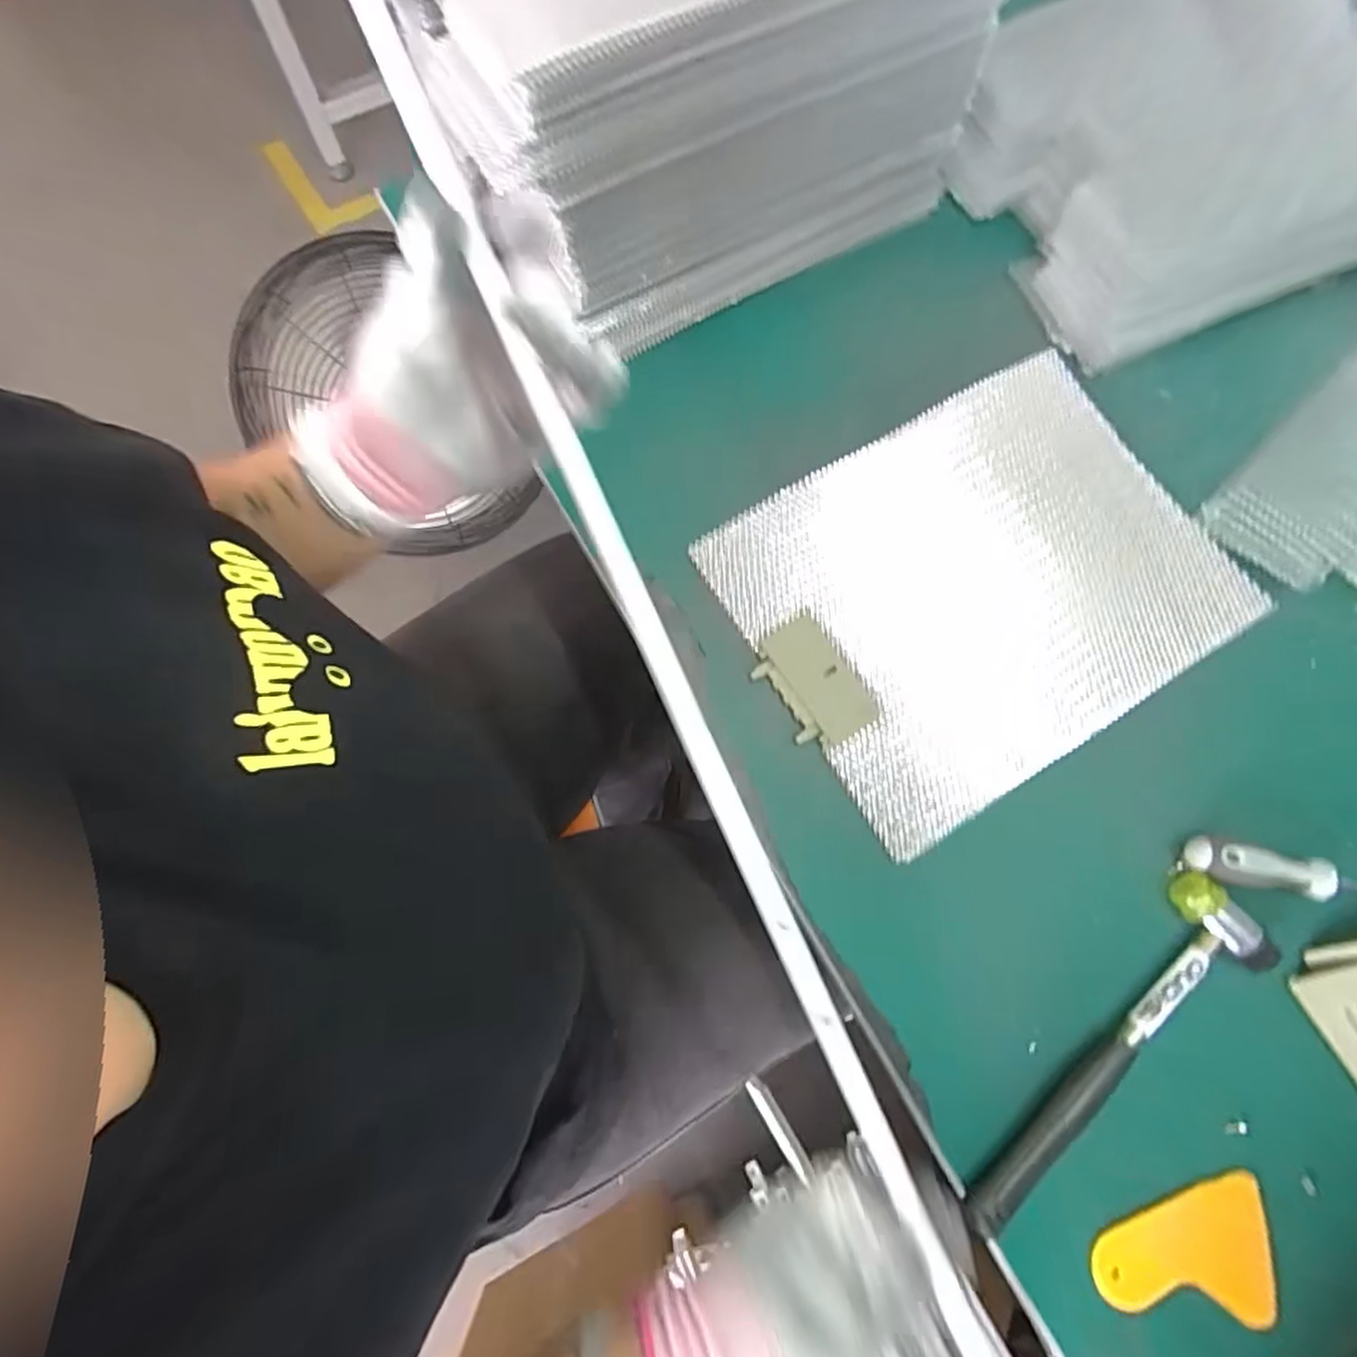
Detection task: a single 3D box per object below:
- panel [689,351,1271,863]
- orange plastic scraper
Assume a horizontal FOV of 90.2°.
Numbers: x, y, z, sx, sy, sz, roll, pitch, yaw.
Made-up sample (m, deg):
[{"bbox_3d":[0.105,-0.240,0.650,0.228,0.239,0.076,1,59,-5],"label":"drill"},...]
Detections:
[{"bbox_3d":[0.211,-0.070,0.472,0.320,0.011,0.245,-30,78,-9],"label":"panel"},{"bbox_3d":[0.282,0.316,0.378,0.091,0.011,0.070,4,72,6],"label":"orange plastic scraper"}]

